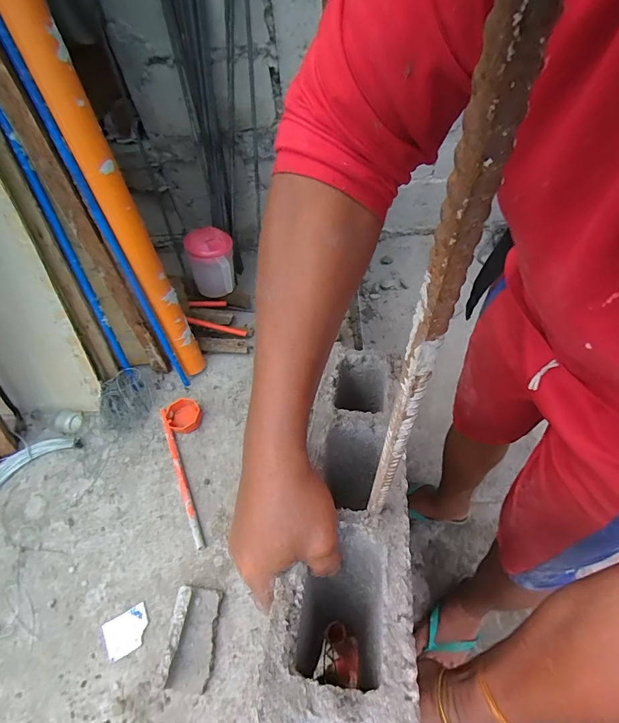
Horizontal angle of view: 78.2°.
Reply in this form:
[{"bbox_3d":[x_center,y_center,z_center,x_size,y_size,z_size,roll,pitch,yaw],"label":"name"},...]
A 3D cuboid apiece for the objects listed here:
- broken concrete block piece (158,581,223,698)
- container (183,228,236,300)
[{"bbox_3d":[-0.272,0.644,0.891,0.105,0.052,0.203,1,55,5],"label":"broken concrete block piece"},{"bbox_3d":[-0.348,-0.364,1.373,0.160,0.180,0.184,-17,56,-8],"label":"container"}]

